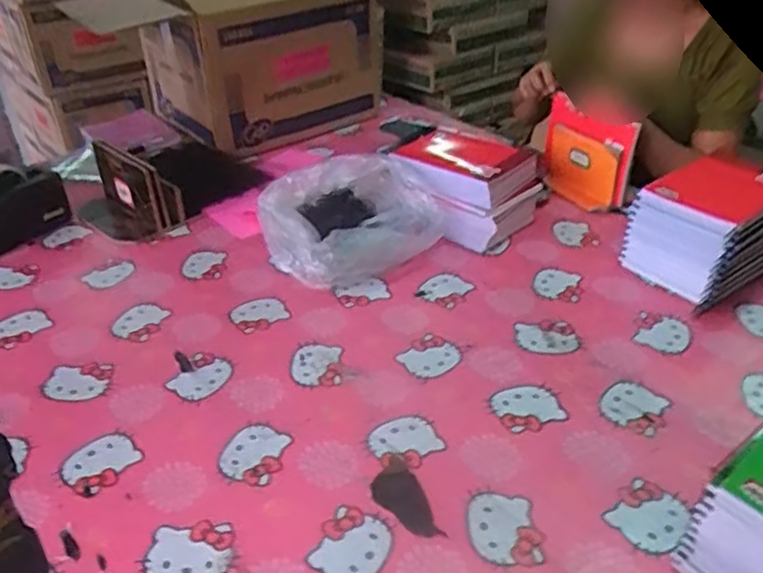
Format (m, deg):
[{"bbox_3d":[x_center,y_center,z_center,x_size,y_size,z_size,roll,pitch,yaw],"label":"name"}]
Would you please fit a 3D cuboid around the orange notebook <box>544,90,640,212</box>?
[{"bbox_3d":[0.357,-0.232,1.215,0.035,0.154,0.194,3,28,-42],"label":"orange notebook"}]

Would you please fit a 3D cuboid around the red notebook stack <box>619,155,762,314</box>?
[{"bbox_3d":[0.487,-0.088,0.992,0.196,0.145,0.158,-19,37,-24],"label":"red notebook stack"}]

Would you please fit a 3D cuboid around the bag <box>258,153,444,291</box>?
[{"bbox_3d":[-0.052,-0.109,1.082,0.253,0.108,0.243,-18,37,-24],"label":"bag"}]

